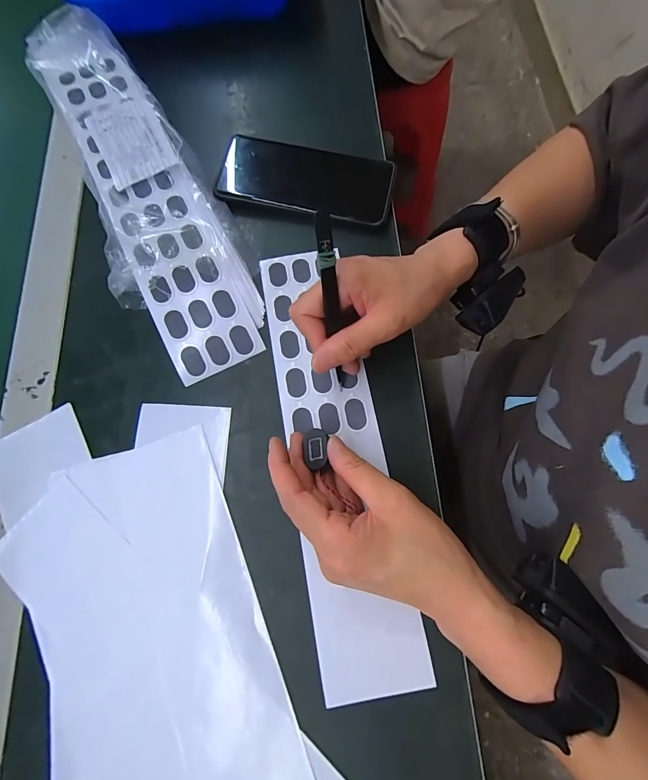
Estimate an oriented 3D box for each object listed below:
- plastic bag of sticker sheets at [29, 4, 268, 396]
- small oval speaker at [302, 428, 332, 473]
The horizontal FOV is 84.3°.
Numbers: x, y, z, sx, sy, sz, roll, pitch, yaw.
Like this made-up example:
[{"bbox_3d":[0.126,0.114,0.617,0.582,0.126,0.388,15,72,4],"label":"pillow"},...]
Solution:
[{"bbox_3d":[-0.175,-0.208,0.338,0.108,0.037,0.425,-25,75,-6],"label":"plastic bag of sticker sheets"},{"bbox_3d":[-0.005,0.043,0.258,0.019,0.010,0.030,-11,67,21],"label":"small oval speaker"}]

